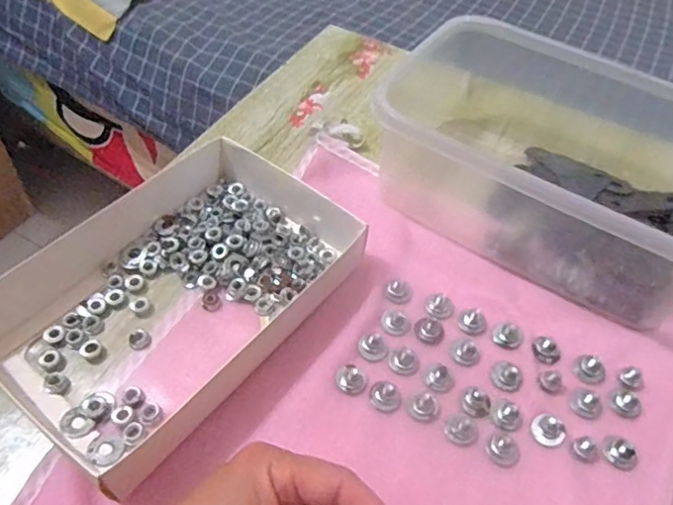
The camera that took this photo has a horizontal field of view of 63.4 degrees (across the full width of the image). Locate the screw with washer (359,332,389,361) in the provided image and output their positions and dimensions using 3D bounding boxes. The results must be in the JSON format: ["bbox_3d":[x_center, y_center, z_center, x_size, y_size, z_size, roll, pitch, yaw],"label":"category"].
[{"bbox_3d":[0.023,0.057,0.334,0.018,0.008,0.014,6,52,1],"label":"screw with washer"}]

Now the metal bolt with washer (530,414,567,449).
[{"bbox_3d":[0.120,0.100,0.306,0.018,0.006,0.017,2,52,-2],"label":"metal bolt with washer"}]

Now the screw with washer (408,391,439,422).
[{"bbox_3d":[0.051,0.086,0.310,0.016,0.012,0.018,25,55,15],"label":"screw with washer"}]

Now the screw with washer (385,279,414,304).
[{"bbox_3d":[0.042,0.025,0.362,0.018,0.004,0.018,13,53,6],"label":"screw with washer"}]

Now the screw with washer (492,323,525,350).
[{"bbox_3d":[0.108,0.051,0.342,0.018,0.008,0.017,15,53,8],"label":"screw with washer"}]

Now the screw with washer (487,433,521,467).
[{"bbox_3d":[0.092,0.107,0.298,0.017,0.008,0.016,2,52,-2],"label":"screw with washer"}]

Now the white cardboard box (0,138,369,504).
[{"bbox_3d":[-0.096,0.019,0.344,0.152,0.036,0.216,31,57,19],"label":"white cardboard box"}]

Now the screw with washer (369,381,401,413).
[{"bbox_3d":[0.028,0.082,0.313,0.017,0.011,0.016,2,52,-2],"label":"screw with washer"}]

